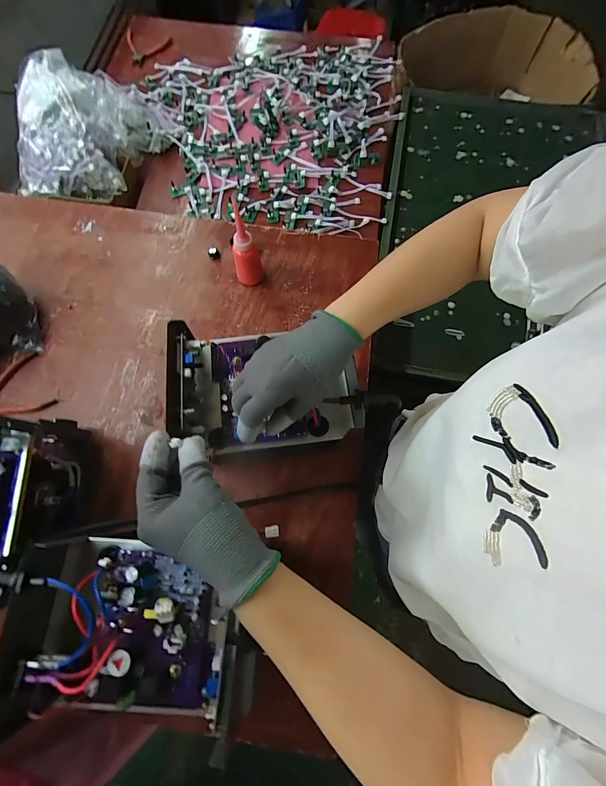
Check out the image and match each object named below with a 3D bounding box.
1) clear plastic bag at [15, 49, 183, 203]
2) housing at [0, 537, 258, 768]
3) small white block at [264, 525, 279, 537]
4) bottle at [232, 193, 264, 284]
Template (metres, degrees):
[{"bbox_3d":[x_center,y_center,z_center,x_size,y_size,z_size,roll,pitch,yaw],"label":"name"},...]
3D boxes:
[{"bbox_3d":[-0.475,-0.608,0.734,0.296,0.139,0.340,3,74,1],"label":"clear plastic bag"},{"bbox_3d":[-0.161,0.233,0.314,0.216,0.067,0.151,2,74,1],"label":"housing"},{"bbox_3d":[-0.033,0.149,0.348,0.015,0.005,0.012,-6,74,-2],"label":"small white block"},{"bbox_3d":[-0.098,-0.238,0.541,0.047,0.157,0.038,-21,75,-6],"label":"bottle"}]

